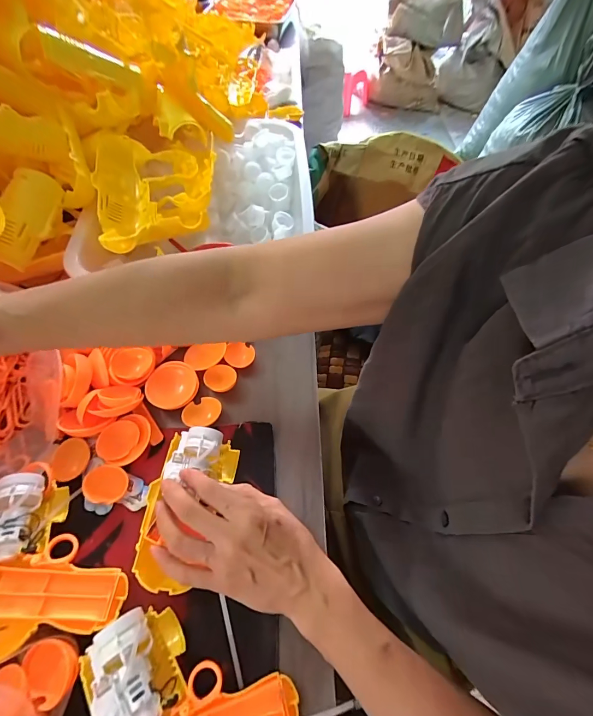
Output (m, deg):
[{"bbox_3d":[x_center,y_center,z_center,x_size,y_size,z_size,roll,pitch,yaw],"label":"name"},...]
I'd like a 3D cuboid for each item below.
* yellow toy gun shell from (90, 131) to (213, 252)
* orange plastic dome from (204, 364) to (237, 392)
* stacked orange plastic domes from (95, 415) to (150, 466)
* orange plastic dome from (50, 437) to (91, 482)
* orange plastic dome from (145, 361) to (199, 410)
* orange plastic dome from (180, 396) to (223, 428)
[{"bbox_3d":[-0.179,-0.200,0.442,0.143,0.077,0.181,-3,75,-19],"label":"yellow toy gun shell"},{"bbox_3d":[-0.092,0.026,0.413,0.036,0.019,0.041,-27,58,-16],"label":"orange plastic dome"},{"bbox_3d":[-0.183,0.087,0.363,0.045,0.014,0.054,37,62,1],"label":"stacked orange plastic domes"},{"bbox_3d":[-0.232,0.104,0.349,0.033,0.009,0.042,-2,54,1],"label":"orange plastic dome"},{"bbox_3d":[-0.144,0.033,0.394,0.051,0.012,0.058,44,63,1],"label":"orange plastic dome"},{"bbox_3d":[-0.106,0.064,0.388,0.043,0.015,0.033,-24,57,-14],"label":"orange plastic dome"}]

